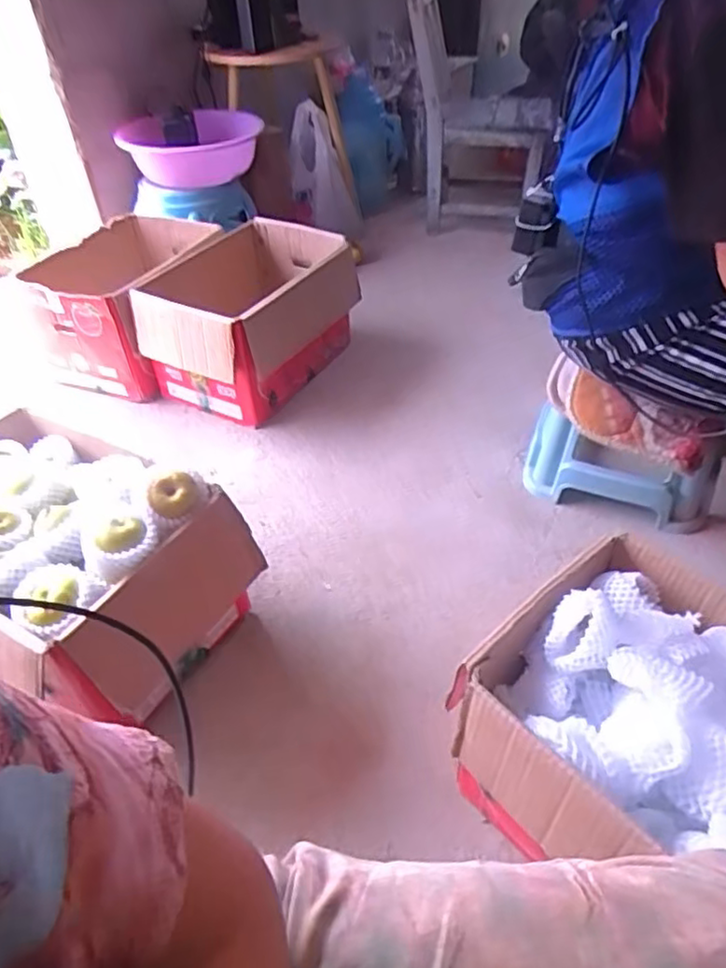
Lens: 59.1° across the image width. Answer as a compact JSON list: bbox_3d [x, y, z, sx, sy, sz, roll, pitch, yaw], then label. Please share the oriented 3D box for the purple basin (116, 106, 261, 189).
[{"bbox_3d":[-0.403,-0.786,1.497,0.323,0.122,0.317,-9,43,-7],"label":"purple basin"}]

